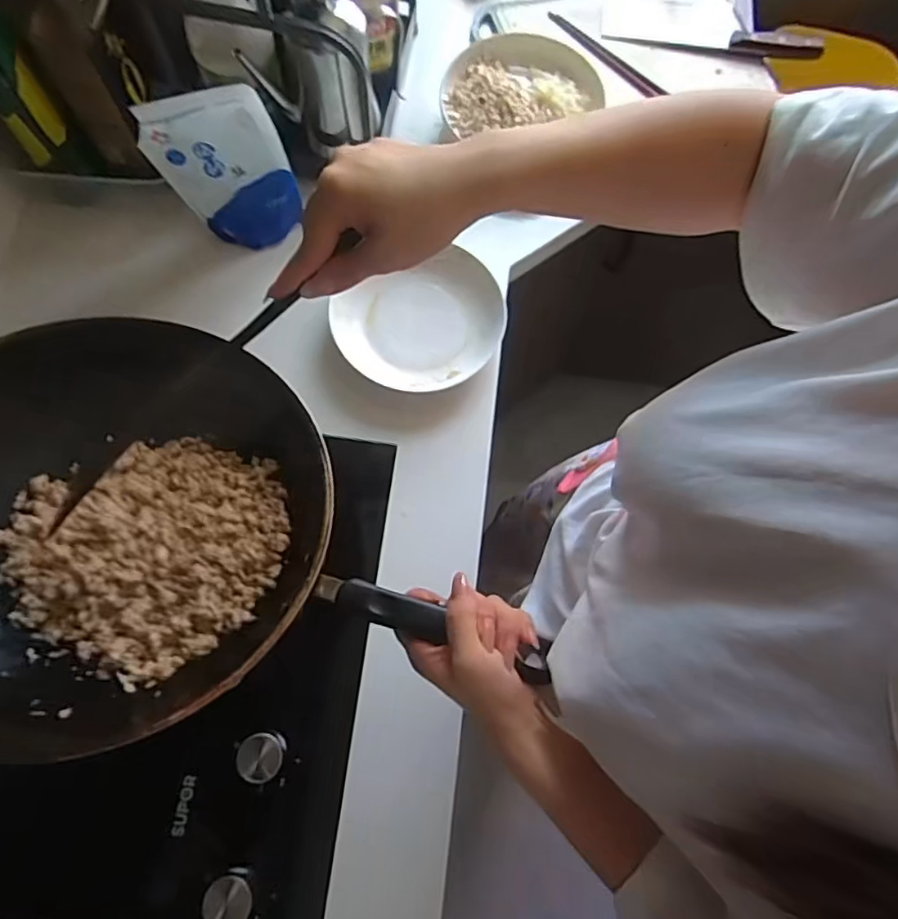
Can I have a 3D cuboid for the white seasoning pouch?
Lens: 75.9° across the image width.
[{"bbox_3d":[-0.230,-0.295,0.602,0.125,0.176,0.027,-17,74,-8],"label":"white seasoning pouch"}]

